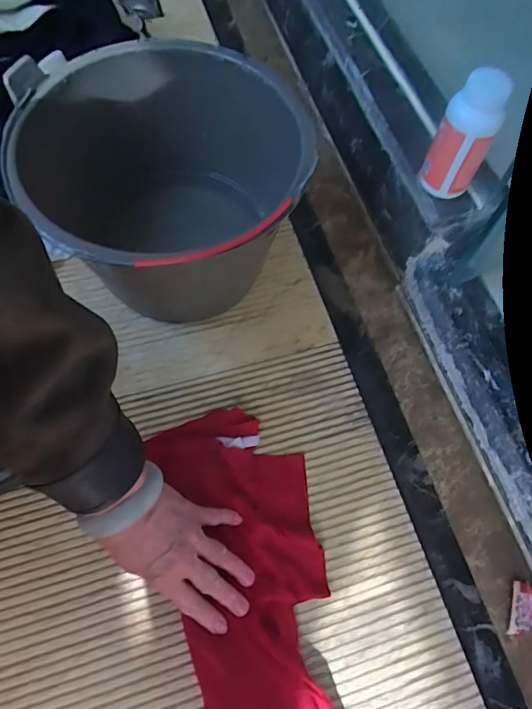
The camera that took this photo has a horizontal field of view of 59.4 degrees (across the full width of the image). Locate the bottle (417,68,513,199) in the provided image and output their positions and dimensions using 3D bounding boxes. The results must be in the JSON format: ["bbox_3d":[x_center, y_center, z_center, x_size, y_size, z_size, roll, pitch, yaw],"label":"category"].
[{"bbox_3d":[0.196,-0.212,0.471,0.056,0.122,0.044,28,68,10],"label":"bottle"}]

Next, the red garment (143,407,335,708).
[{"bbox_3d":[0.008,0.247,0.394,0.129,0.028,0.414,-14,68,-9],"label":"red garment"}]

